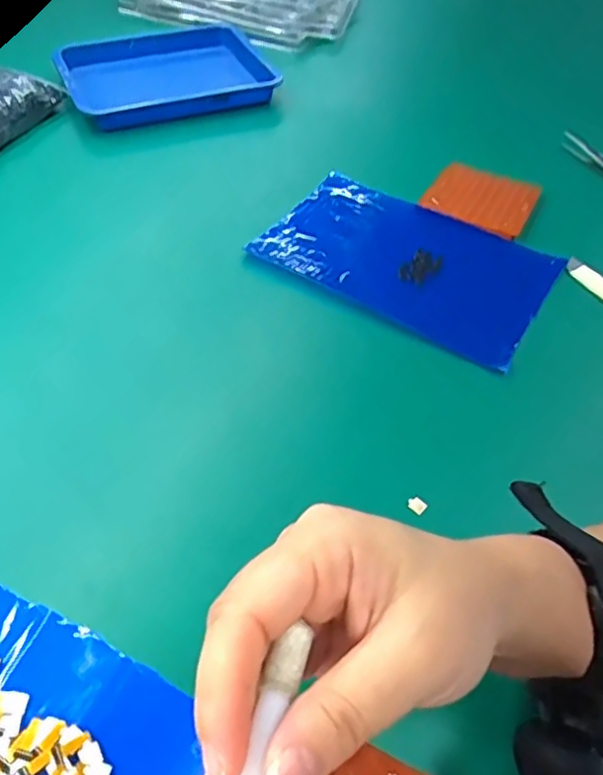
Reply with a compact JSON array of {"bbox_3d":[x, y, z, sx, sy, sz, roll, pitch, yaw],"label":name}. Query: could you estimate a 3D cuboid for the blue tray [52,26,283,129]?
[{"bbox_3d":[-0.142,-0.344,0.668,0.204,0.031,0.163,-19,54,-19],"label":"blue tray"}]

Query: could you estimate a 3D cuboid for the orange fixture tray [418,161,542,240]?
[{"bbox_3d":[0.155,-0.169,0.527,0.091,0.013,0.065,24,52,15],"label":"orange fixture tray"}]

